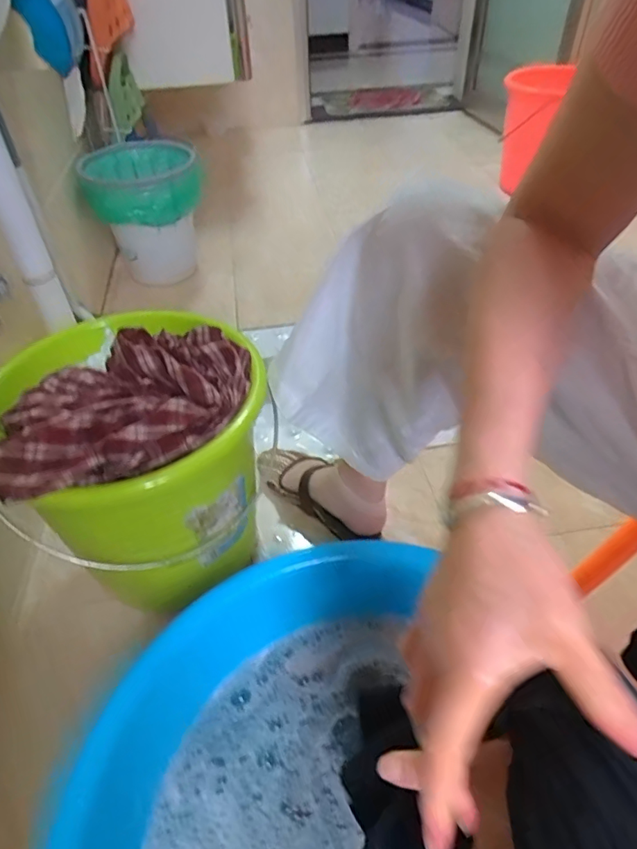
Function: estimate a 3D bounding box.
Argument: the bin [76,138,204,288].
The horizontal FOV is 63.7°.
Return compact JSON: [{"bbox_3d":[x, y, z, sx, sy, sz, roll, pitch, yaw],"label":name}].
[{"bbox_3d":[-0.411,-0.511,1.289,0.257,0.297,0.304,-11,46,-7],"label":"bin"}]

